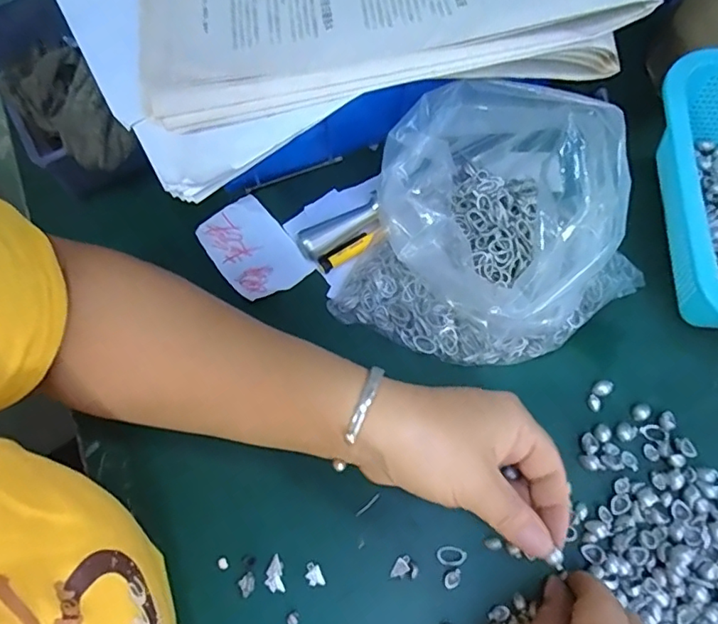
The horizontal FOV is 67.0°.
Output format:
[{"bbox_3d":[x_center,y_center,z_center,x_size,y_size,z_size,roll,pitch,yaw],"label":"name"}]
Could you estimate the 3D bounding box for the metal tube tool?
[{"bbox_3d":[-0.013,-0.057,0.372,0.062,0.016,0.019,-31,73,-10],"label":"metal tube tool"}]

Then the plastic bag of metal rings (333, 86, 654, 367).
[{"bbox_3d":[0.092,-0.049,0.330,0.179,0.097,0.149,19,71,7],"label":"plastic bag of metal rings"}]

